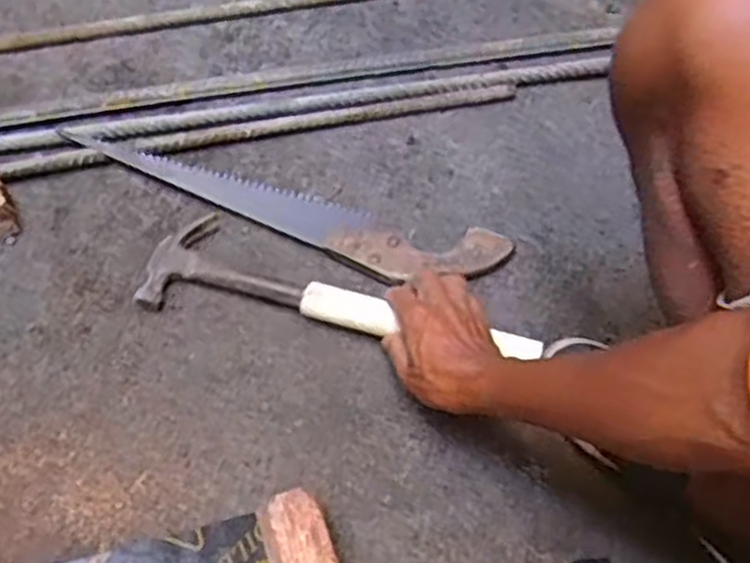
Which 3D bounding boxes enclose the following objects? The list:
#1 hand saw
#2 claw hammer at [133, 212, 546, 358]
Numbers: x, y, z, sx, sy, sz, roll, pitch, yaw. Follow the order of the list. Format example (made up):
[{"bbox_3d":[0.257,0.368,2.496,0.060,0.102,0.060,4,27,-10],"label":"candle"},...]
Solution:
[{"bbox_3d":[-0.094,-0.064,0.795,0.447,0.019,0.076,14,64,3],"label":"hand saw"},{"bbox_3d":[-0.034,0.014,0.727,0.356,0.026,0.101,14,64,10],"label":"claw hammer"}]

